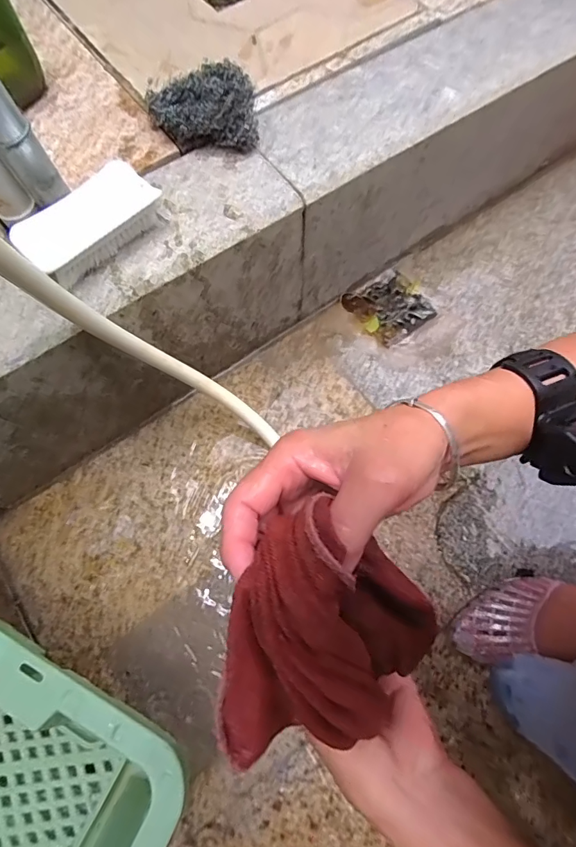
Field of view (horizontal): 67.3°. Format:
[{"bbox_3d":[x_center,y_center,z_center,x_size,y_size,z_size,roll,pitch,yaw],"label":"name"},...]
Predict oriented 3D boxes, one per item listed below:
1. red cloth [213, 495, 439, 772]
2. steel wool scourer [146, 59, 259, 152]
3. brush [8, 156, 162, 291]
[{"bbox_3d":[0.025,0.098,0.204,0.099,0.076,0.104,7,71,1],"label":"red cloth"},{"bbox_3d":[-0.081,-0.301,0.414,0.100,0.044,0.061,0,71,-1],"label":"steel wool scourer"},{"bbox_3d":[-0.168,-0.170,0.373,0.119,0.035,0.053,-43,77,-14],"label":"brush"}]

